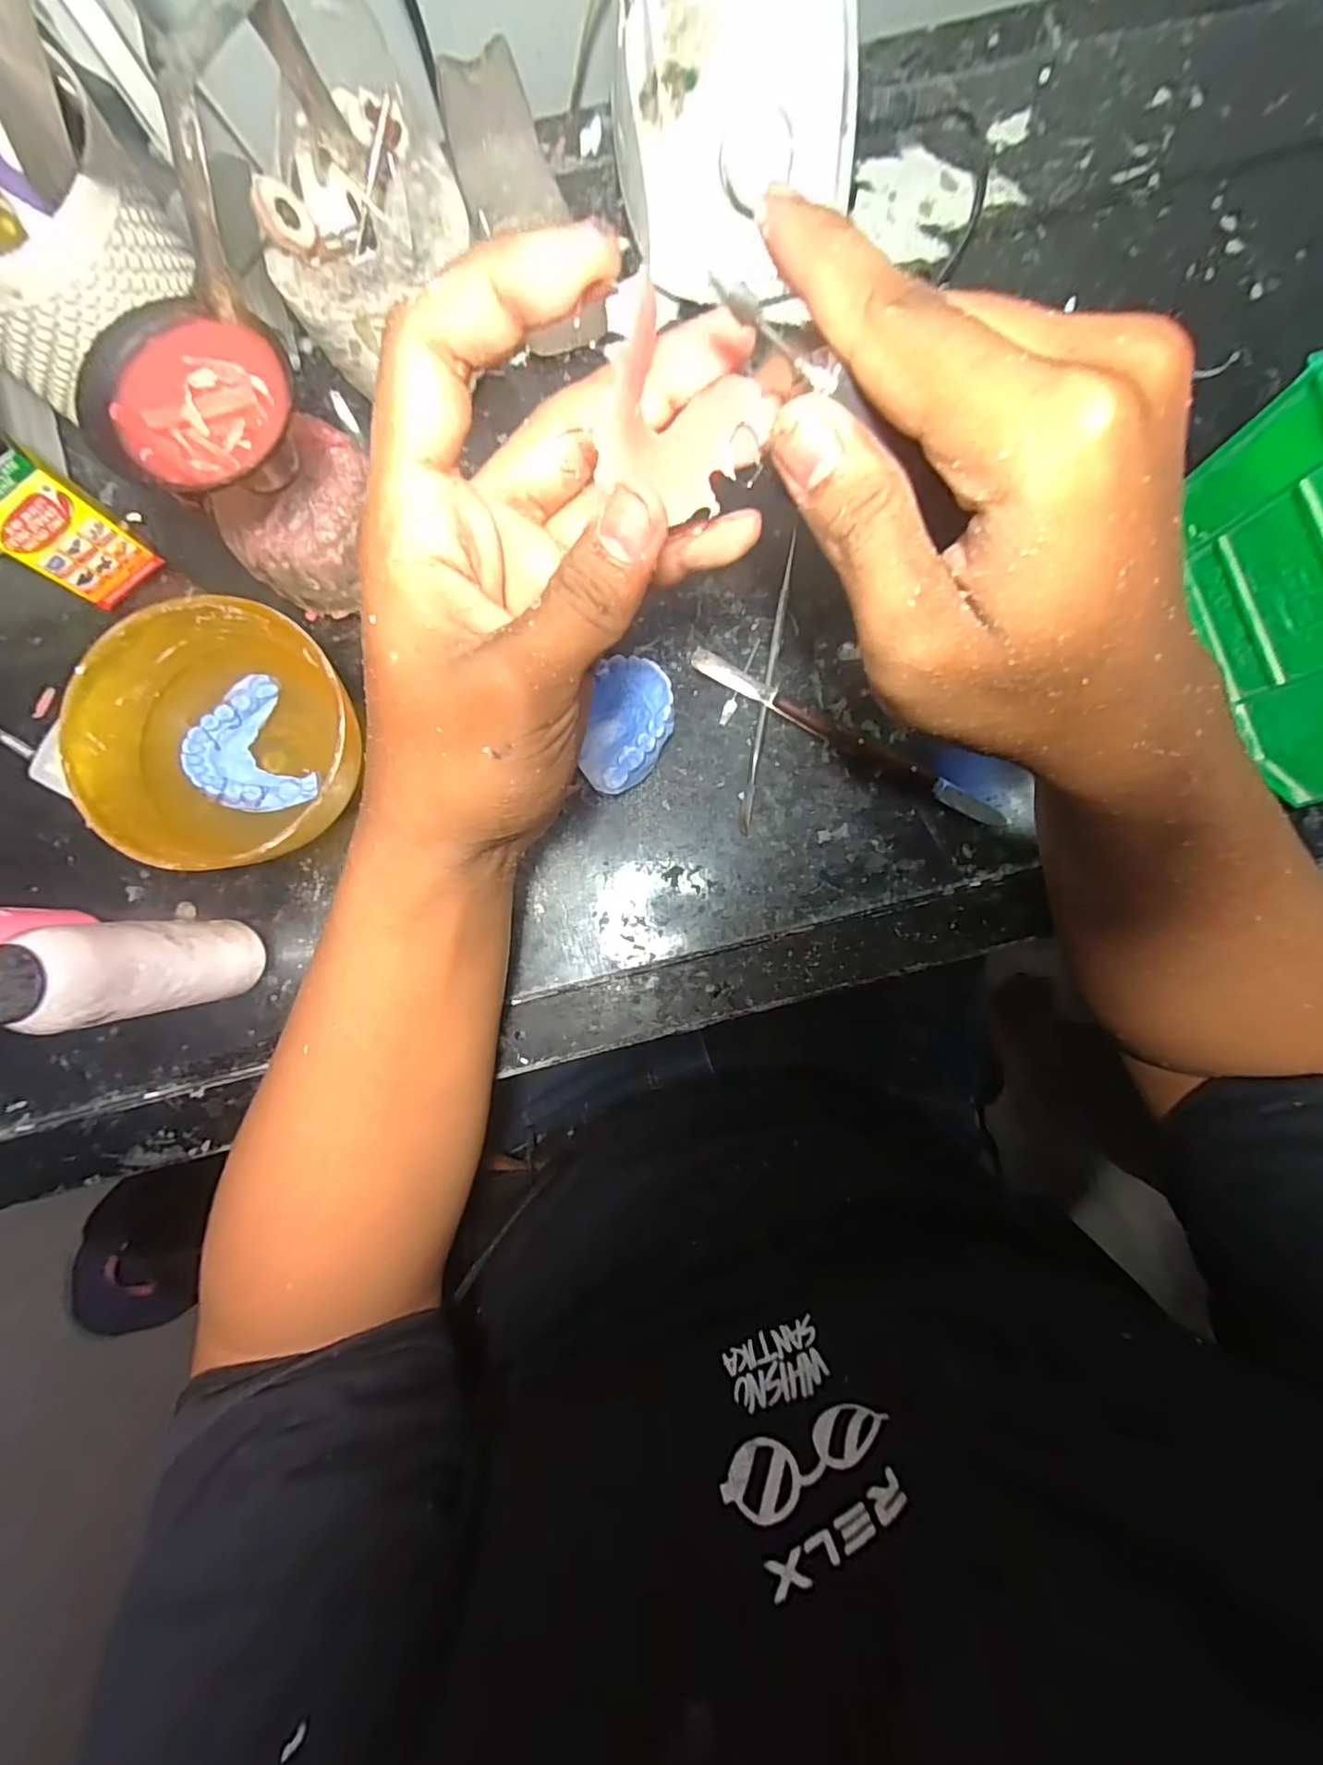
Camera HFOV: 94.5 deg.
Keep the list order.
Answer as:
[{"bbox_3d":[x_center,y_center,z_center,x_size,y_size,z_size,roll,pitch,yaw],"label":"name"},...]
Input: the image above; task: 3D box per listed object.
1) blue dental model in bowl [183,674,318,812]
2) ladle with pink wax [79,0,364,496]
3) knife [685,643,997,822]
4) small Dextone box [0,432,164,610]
[{"bbox_3d":[-0.188,-0.059,0.275,0.046,0.012,0.058,-21,88,-1],"label":"blue dental model in bowl"},{"bbox_3d":[-0.150,-0.206,0.201,0.068,0.022,0.143,18,104,0],"label":"ladle with pink wax"},{"bbox_3d":[0.092,-0.072,0.305,0.169,0.013,0.013,30,88,1],"label":"knife"},{"bbox_3d":[-0.272,-0.160,0.260,0.017,0.104,0.041,38,88,1],"label":"small Dextone box"}]

